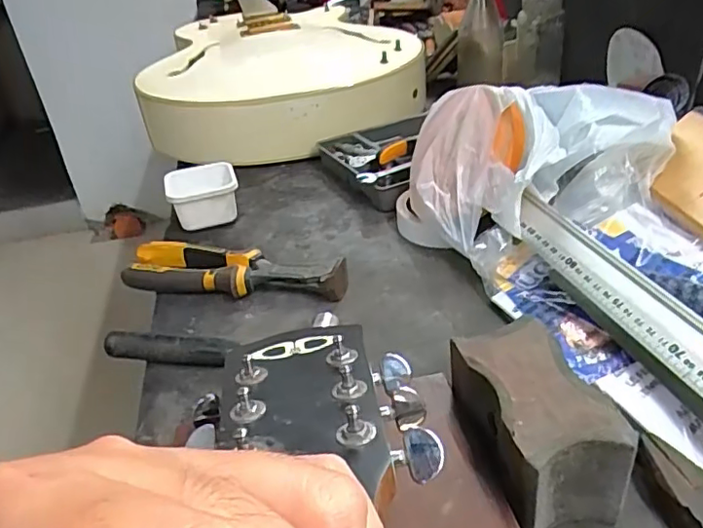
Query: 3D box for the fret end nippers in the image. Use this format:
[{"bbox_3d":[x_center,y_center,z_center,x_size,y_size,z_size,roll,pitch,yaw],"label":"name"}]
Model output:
[{"bbox_3d":[-0.106,0.006,0.530,0.213,0.029,0.051,3,34,15],"label":"fret end nippers"}]

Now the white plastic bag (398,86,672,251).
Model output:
[{"bbox_3d":[0.141,-0.072,0.508,0.225,0.141,0.125,10,36,25],"label":"white plastic bag"}]

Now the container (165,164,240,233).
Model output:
[{"bbox_3d":[-0.161,-0.073,0.639,0.074,0.048,0.077,-13,33,-10],"label":"container"}]

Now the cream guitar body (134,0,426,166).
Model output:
[{"bbox_3d":[-0.133,-0.297,0.927,0.388,0.119,0.495,-16,34,-14],"label":"cream guitar body"}]

